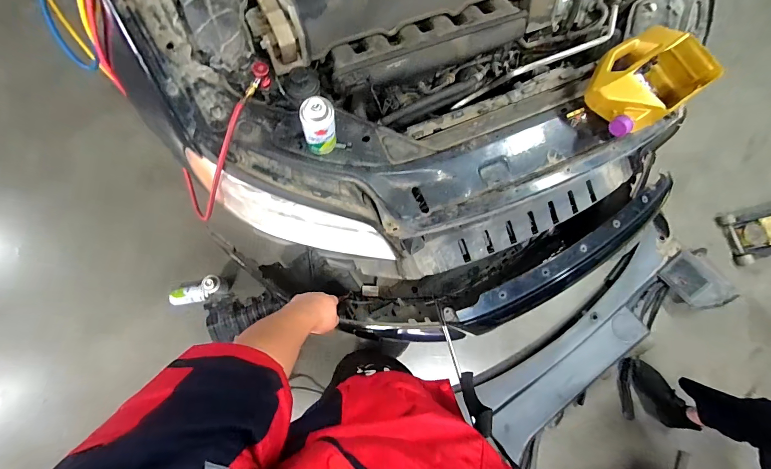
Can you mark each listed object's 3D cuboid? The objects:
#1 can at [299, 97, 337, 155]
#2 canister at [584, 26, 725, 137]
[{"bbox_3d":[-0.134,-0.221,0.691,0.063,0.133,0.062,2,77,-7],"label":"can"},{"bbox_3d":[0.639,-0.380,0.850,0.304,0.123,0.206,-37,84,-13],"label":"canister"}]

